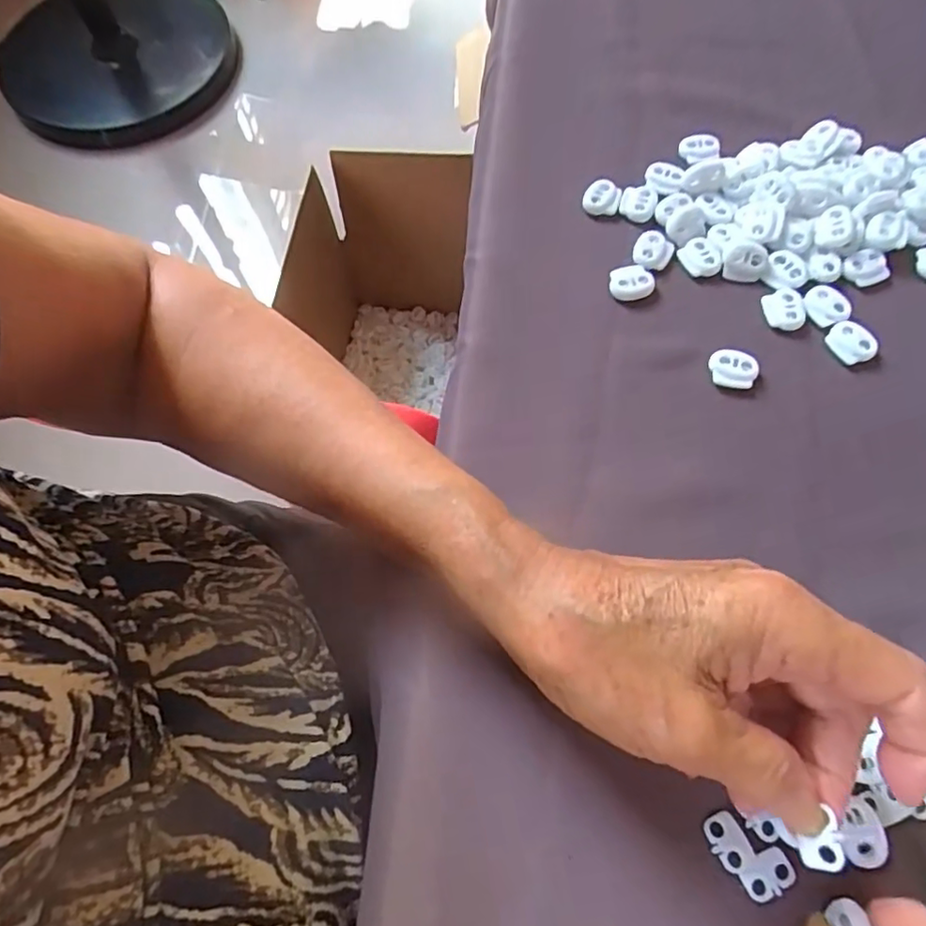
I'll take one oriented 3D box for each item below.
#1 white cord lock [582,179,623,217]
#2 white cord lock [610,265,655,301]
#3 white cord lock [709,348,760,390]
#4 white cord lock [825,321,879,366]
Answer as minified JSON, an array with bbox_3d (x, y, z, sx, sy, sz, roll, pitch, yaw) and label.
[{"bbox_3d":[0.076,-0.146,0.336,0.019,0.004,0.020,15,70,8],"label":"white cord lock"},{"bbox_3d":[0.087,-0.092,0.314,0.023,0.007,0.018,-10,68,-1],"label":"white cord lock"},{"bbox_3d":[0.129,-0.044,0.292,0.022,0.005,0.018,7,69,5],"label":"white cord lock"},{"bbox_3d":[0.187,-0.058,0.296,0.016,0.007,0.022,-34,71,-10],"label":"white cord lock"}]

